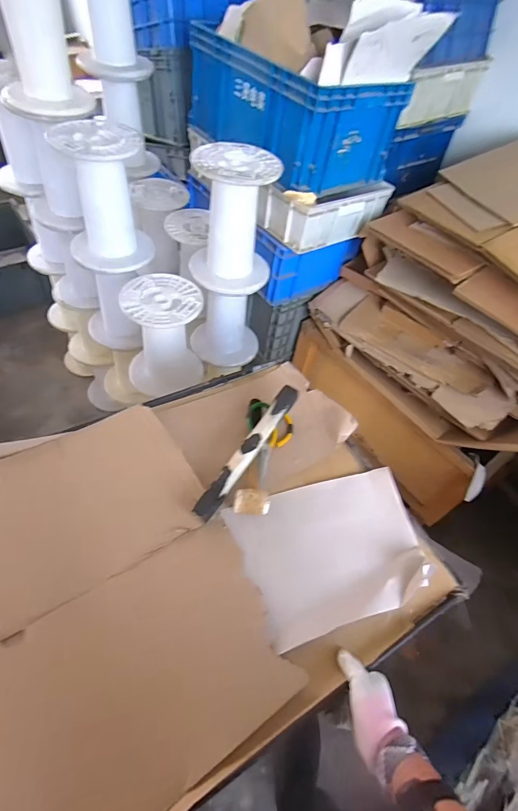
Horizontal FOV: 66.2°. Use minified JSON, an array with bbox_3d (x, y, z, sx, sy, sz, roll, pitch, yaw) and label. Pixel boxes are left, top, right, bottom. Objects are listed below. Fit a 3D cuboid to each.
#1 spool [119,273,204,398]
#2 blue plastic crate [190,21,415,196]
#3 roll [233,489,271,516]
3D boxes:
[{"bbox_3d":[-0.266,-0.185,1.131,0.213,0.317,0.203,1,54,-4],"label":"spool"},{"bbox_3d":[0.105,-0.931,1.234,0.416,0.269,0.573,-29,61,-23],"label":"blue plastic crate"},{"bbox_3d":[-0.013,0.174,0.705,0.061,0.042,0.039,4,54,-2],"label":"roll"}]

